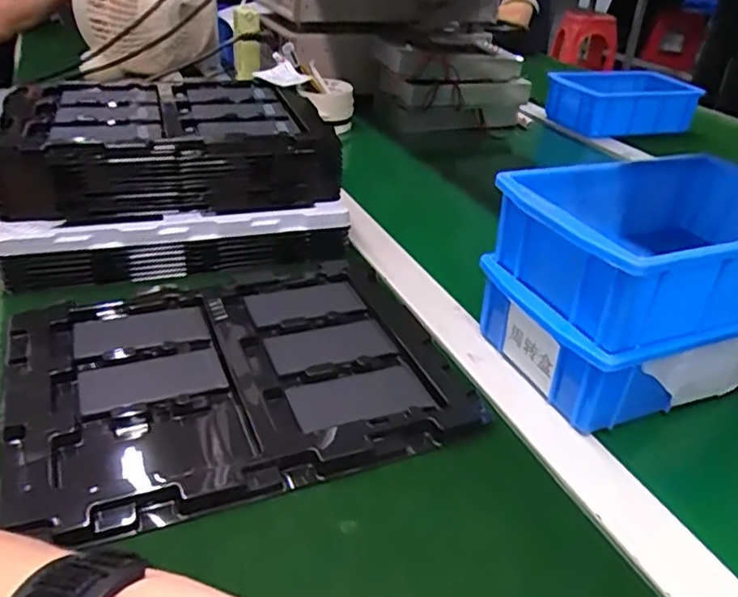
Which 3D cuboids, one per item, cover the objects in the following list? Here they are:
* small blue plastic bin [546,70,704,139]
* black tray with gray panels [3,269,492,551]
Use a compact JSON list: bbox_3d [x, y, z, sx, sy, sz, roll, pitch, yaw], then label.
[{"bbox_3d":[0.385,-0.300,0.971,0.199,0.063,0.116,-7,34,-16],"label":"small blue plastic bin"},{"bbox_3d":[-0.088,0.047,0.424,0.274,0.013,0.214,-12,35,-22],"label":"black tray with gray panels"}]

